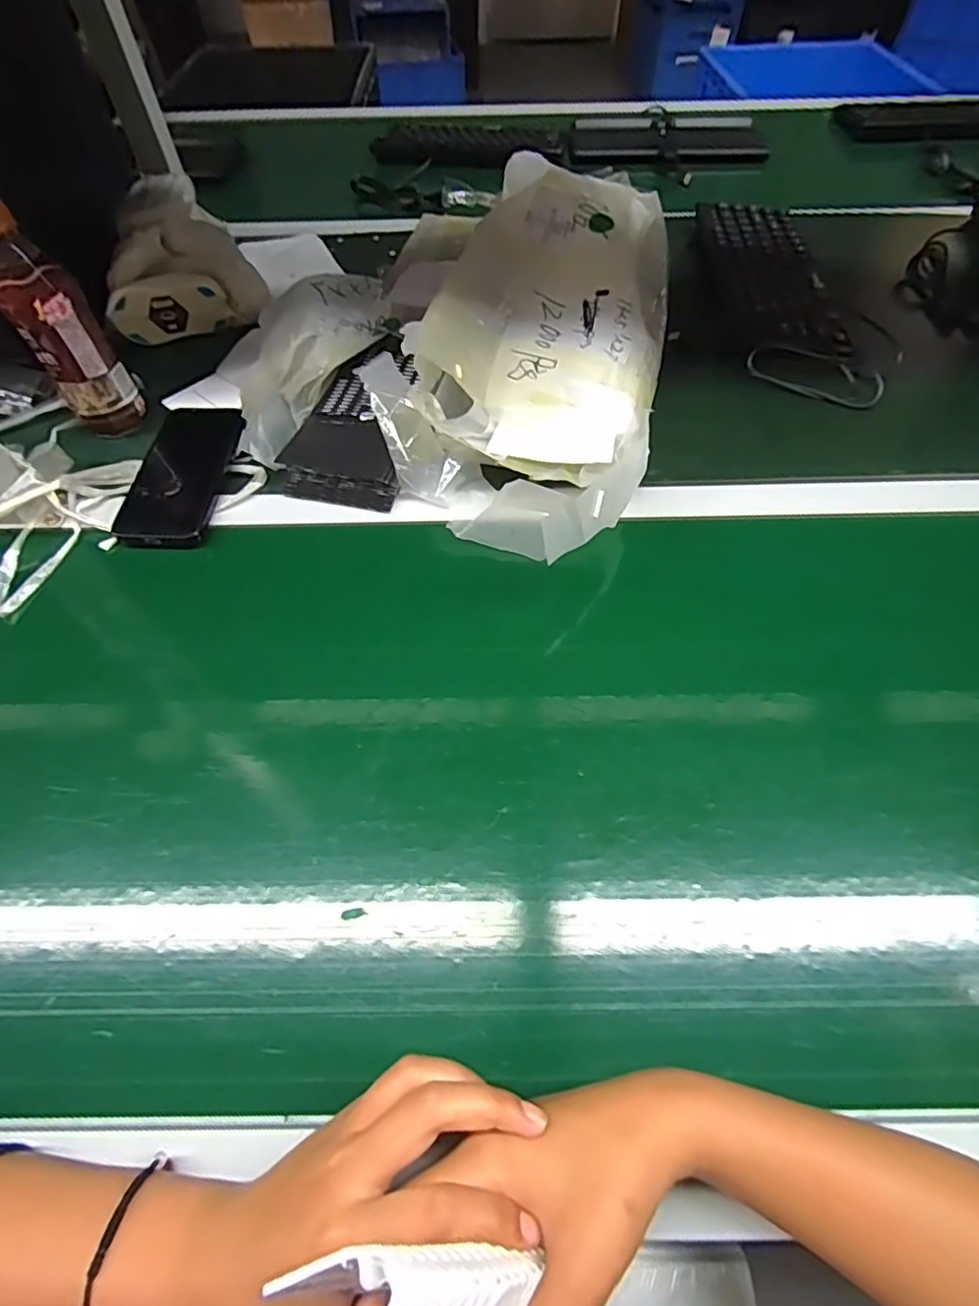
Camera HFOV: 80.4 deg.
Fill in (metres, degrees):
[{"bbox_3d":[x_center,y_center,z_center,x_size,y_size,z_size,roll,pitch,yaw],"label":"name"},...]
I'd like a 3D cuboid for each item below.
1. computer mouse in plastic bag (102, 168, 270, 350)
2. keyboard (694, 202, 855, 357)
[{"bbox_3d":[-0.350,-0.447,0.652,0.152,0.100,0.152,-16,60,-10],"label":"computer mouse in plastic bag"},{"bbox_3d":[0.314,-0.435,0.665,0.126,0.026,0.305,4,58,3],"label":"keyboard"}]

